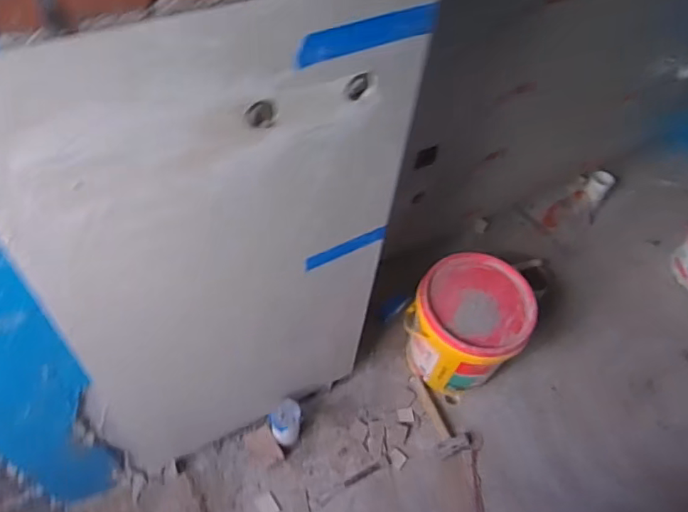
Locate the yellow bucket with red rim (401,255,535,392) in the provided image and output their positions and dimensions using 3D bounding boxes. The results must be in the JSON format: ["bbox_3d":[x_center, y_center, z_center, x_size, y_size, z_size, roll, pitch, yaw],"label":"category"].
[{"bbox_3d":[0.345,0.220,1.599,0.305,0.350,0.301,3,53,-4],"label":"yellow bucket with red rim"}]

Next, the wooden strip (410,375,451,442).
[{"bbox_3d":[0.259,0.452,1.649,0.037,0.017,0.205,-18,57,-18],"label":"wooden strip"}]

